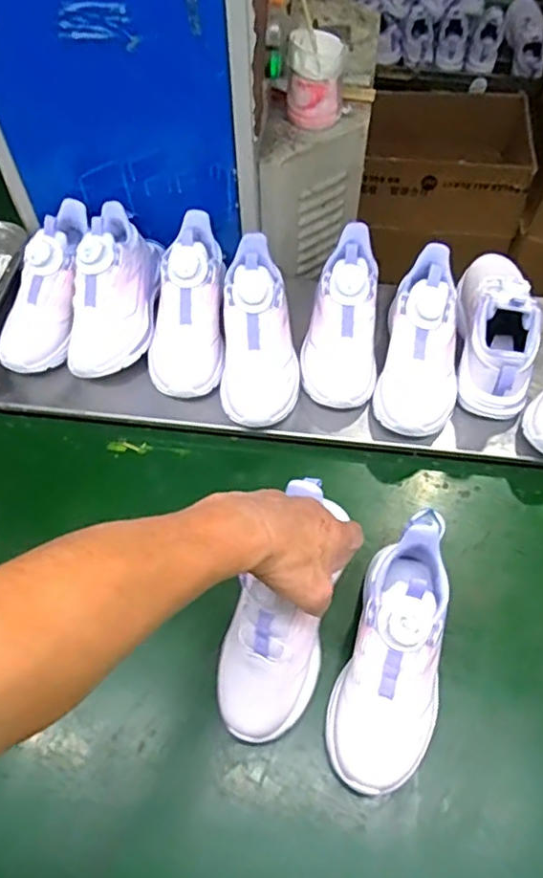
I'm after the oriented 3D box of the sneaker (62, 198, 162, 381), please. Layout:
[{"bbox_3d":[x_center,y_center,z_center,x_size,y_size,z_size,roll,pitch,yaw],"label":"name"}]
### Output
[{"bbox_3d":[-0.182,-0.172,0.708,0.088,0.089,0.213,6,78,6],"label":"sneaker"}]

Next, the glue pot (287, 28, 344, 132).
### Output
[{"bbox_3d":[0.049,-0.401,0.683,0.062,0.077,0.065,-1,60,3],"label":"glue pot"}]

